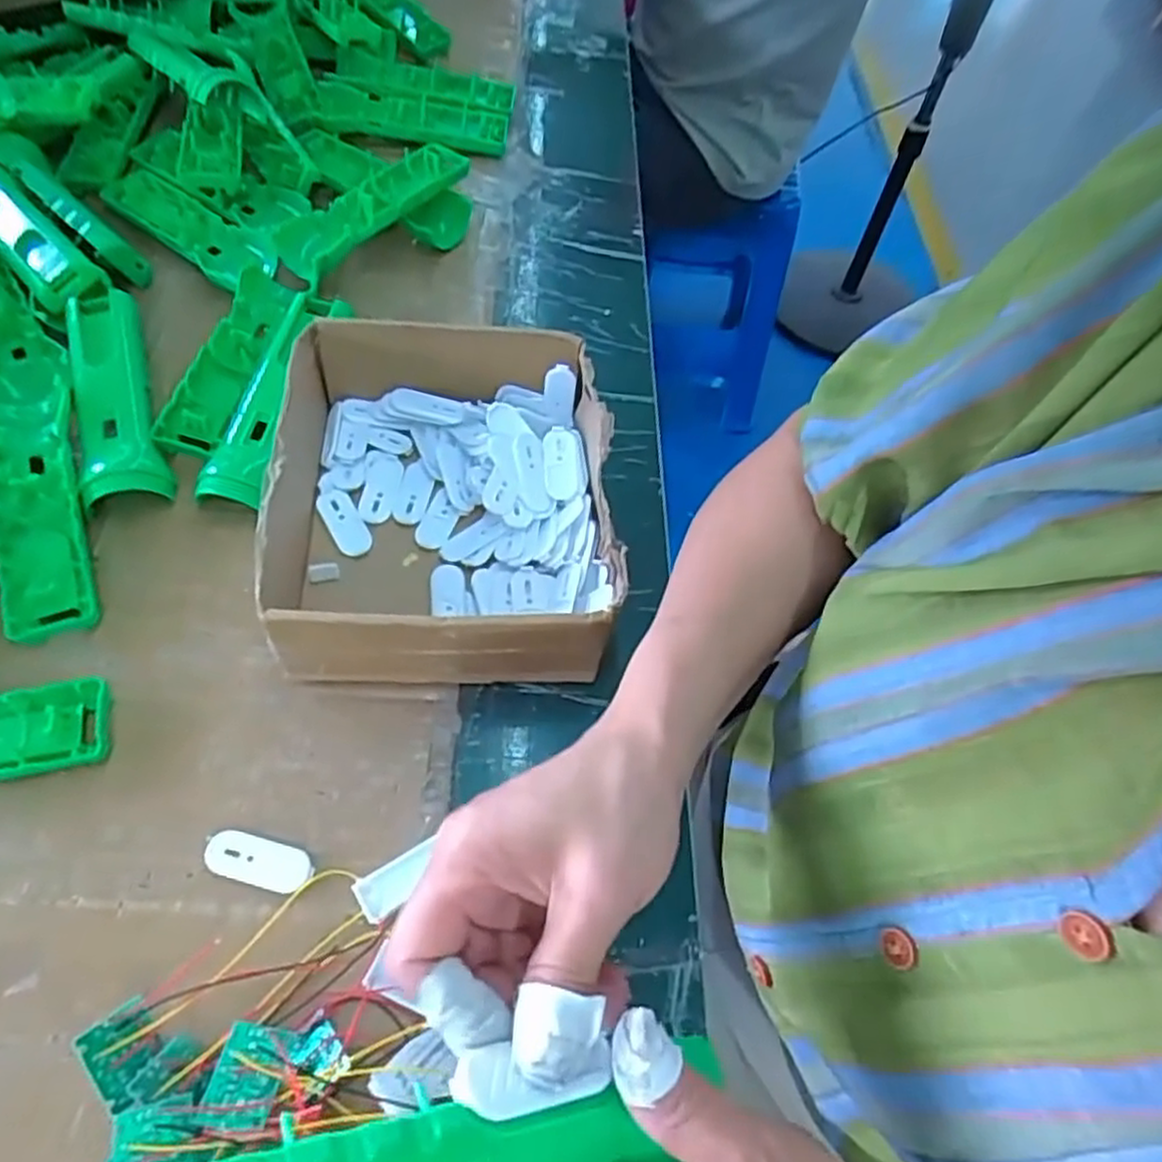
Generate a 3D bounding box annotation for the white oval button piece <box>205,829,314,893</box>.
[{"bbox_3d":[-0.151,0.131,0.354,0.048,0.005,0.022,14,61,3],"label":"white oval button piece"}]

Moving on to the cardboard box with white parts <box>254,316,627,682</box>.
[{"bbox_3d":[-0.078,-0.055,0.429,0.182,0.066,0.207,-2,61,-5],"label":"cardboard box with white parts"}]

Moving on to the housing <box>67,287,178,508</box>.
[{"bbox_3d":[-0.293,-0.118,0.470,0.048,0.025,0.167,-18,64,-14],"label":"housing"}]

